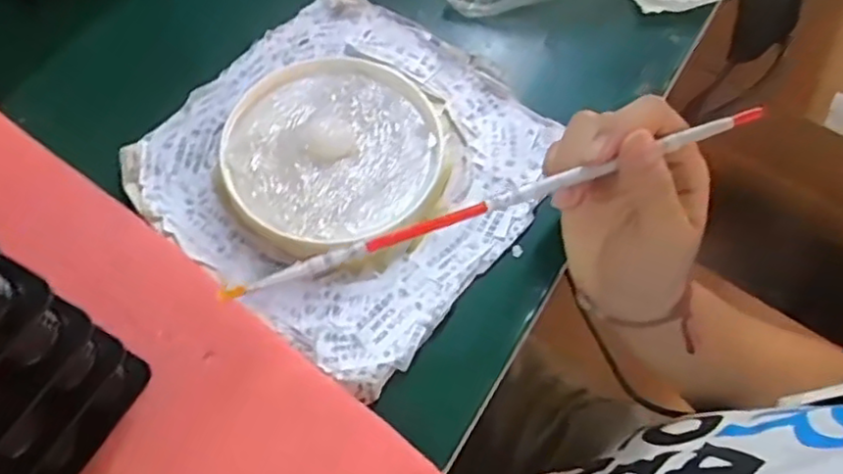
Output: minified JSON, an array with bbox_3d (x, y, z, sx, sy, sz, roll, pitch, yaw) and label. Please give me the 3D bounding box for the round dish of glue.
[{"bbox_3d":[-0.048,-0.045,0.369,0.120,0.015,0.119,1,64,-2],"label":"round dish of glue"}]

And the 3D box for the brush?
[{"bbox_3d":[0.036,-0.015,0.286,0.247,0.007,0.007,-19,66,-6],"label":"brush"}]

